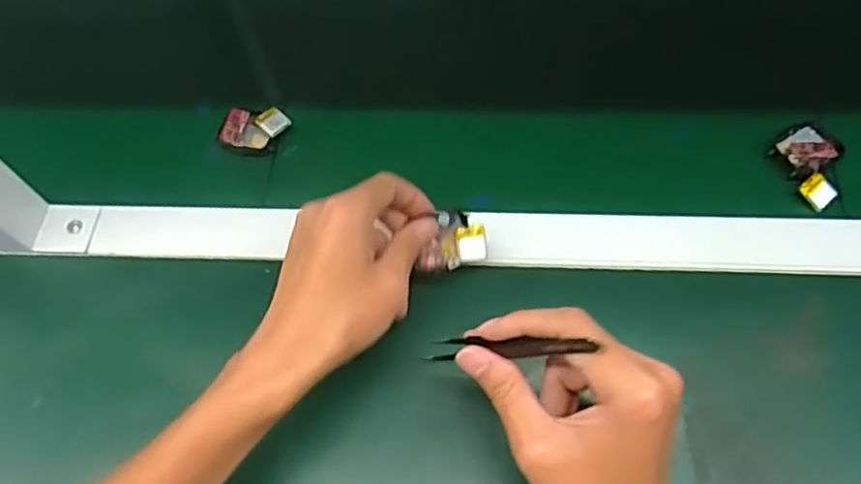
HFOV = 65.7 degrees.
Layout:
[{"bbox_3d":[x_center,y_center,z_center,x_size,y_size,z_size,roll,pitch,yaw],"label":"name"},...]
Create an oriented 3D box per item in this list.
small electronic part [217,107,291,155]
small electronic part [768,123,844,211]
[{"bbox_3d":[-0.137,-0.085,0.517,0.053,0.020,0.036,7,64,7],"label":"small electronic part"},{"bbox_3d":[0.276,-0.057,0.479,0.050,0.009,0.059,-29,65,-11],"label":"small electronic part"}]

